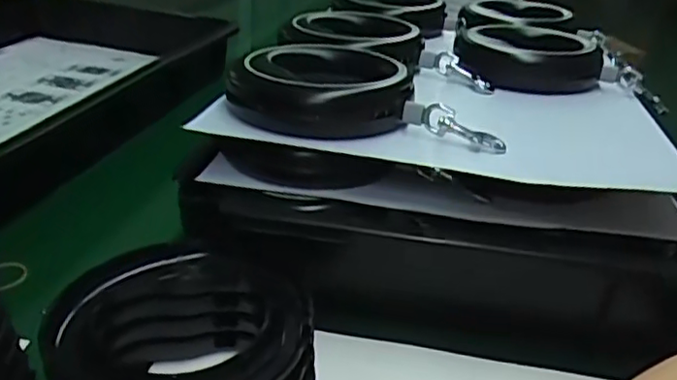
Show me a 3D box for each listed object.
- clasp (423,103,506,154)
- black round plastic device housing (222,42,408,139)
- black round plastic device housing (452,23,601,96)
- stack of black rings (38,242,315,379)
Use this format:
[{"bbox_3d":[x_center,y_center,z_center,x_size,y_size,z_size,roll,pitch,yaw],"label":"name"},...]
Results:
[{"bbox_3d":[0.083,-0.039,0.418,0.058,0.022,0.017,27,30,5],"label":"clasp"},{"bbox_3d":[-0.014,-0.075,0.451,0.121,0.032,0.120,0,27,-3],"label":"black round plastic device housing"},{"bbox_3d":[0.171,-0.126,0.584,0.123,0.035,0.127,2,27,-1],"label":"black round plastic device housing"},{"bbox_3d":[-0.078,0.084,0.337,0.129,0.055,0.122,4,27,6],"label":"stack of black rings"}]

